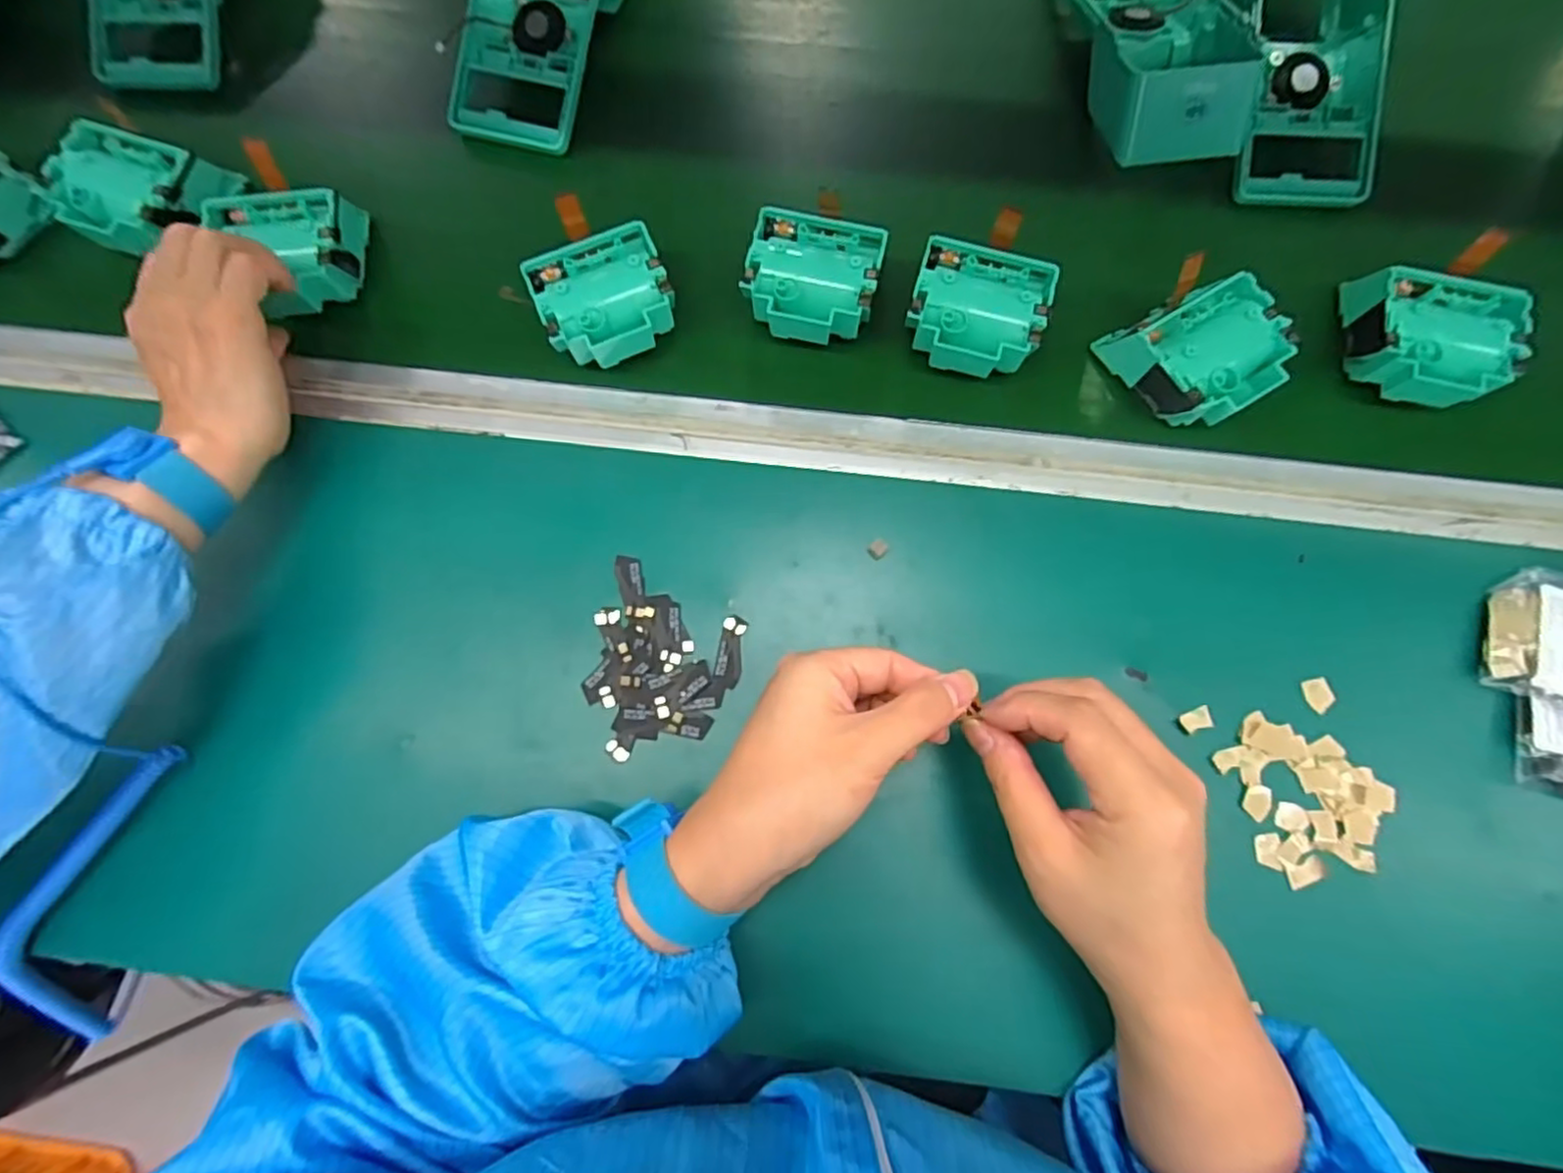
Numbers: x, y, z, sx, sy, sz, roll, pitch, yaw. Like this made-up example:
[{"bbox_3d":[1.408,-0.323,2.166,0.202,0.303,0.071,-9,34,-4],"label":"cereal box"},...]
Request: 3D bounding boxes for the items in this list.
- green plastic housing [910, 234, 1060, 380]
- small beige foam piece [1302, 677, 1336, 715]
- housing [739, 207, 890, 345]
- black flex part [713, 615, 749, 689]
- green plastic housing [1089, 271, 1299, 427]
[{"bbox_3d":[0.110,-0.154,0.388,0.076,0.039,0.068,18,78,4],"label":"green plastic housing"},{"bbox_3d":[0.286,0.058,0.359,0.011,0.008,0.018,-21,78,-3],"label":"small beige foam piece"},{"bbox_3d":[0.016,-0.175,0.396,0.079,0.039,0.070,14,78,3],"label":"housing"},{"bbox_3d":[-0.027,0.035,0.364,0.014,0.004,0.038,8,78,3],"label":"black flex part"},{"bbox_3d":[0.233,-0.130,0.380,0.079,0.036,0.078,-26,79,-5],"label":"green plastic housing"}]

